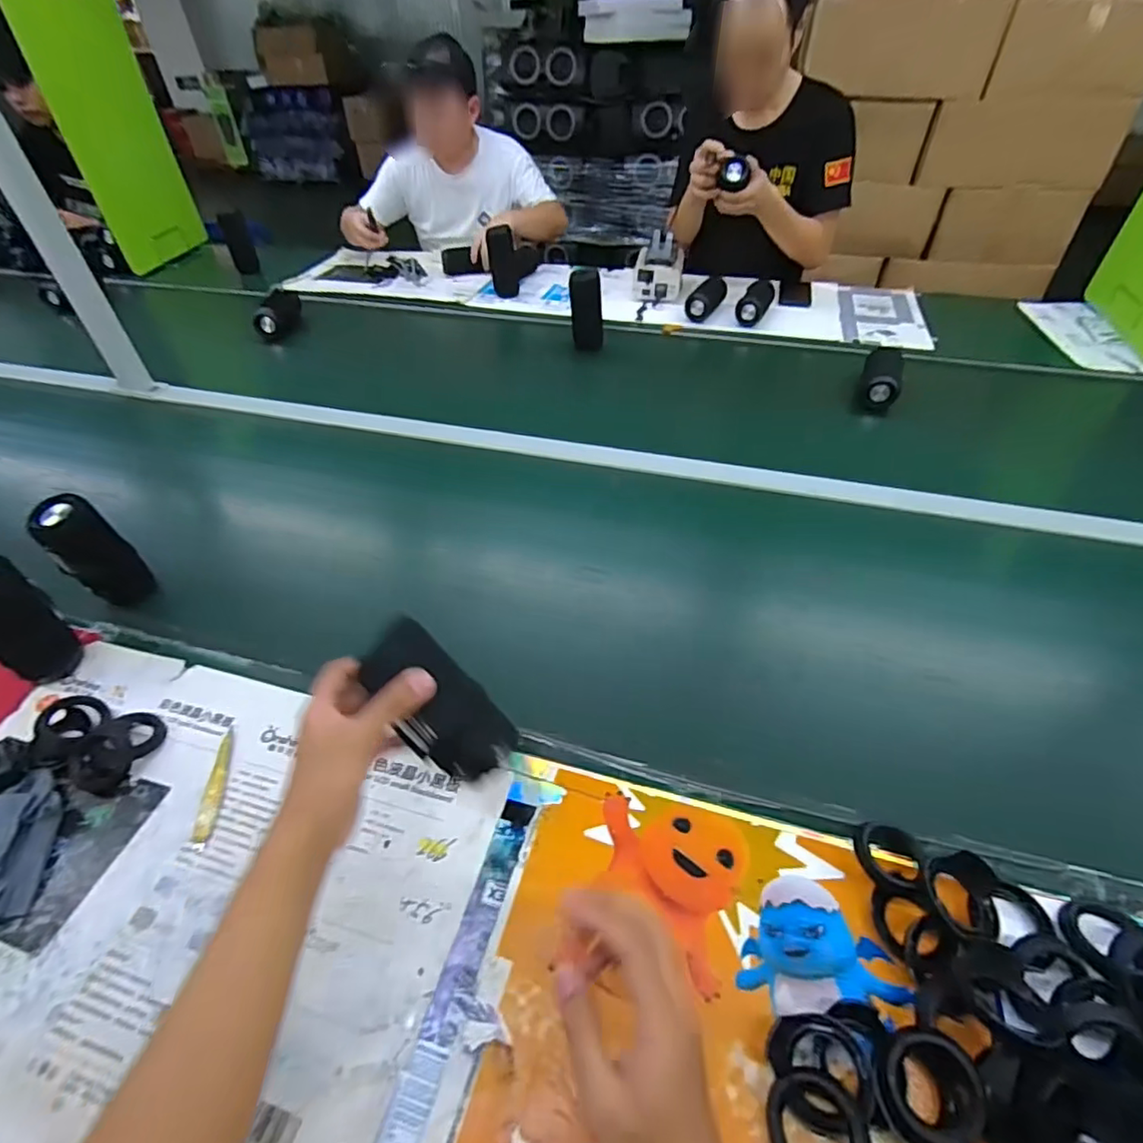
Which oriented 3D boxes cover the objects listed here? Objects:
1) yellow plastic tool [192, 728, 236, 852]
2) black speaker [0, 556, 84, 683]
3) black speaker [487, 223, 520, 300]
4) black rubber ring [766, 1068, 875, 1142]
[{"bbox_3d":[-0.348,0.208,0.562,0.018,0.007,0.120,-7,46,-6],"label":"yellow plastic tool"},{"bbox_3d":[-0.595,0.051,0.613,0.056,0.145,0.065,24,50,23],"label":"black speaker"},{"bbox_3d":[-0.173,-0.784,1.467,0.072,0.152,0.052,-6,46,-5],"label":"black speaker"},{"bbox_3d":[0.159,0.361,0.372,0.061,0.010,0.060,-13,55,20],"label":"black rubber ring"}]

